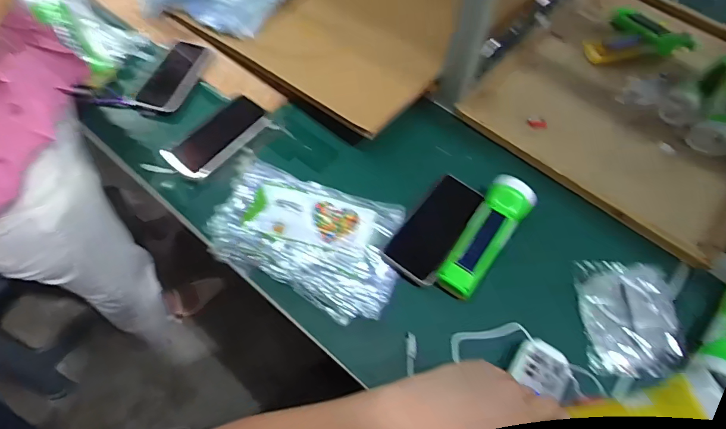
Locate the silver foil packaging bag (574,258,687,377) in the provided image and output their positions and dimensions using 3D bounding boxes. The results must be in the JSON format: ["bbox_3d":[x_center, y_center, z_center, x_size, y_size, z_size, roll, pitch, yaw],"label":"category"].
[{"bbox_3d":[0.318,0.123,0.523,0.106,0.026,0.134,4,60,1],"label":"silver foil packaging bag"}]

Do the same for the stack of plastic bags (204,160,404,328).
[{"bbox_3d":[-0.076,0.028,0.564,0.248,0.014,0.161,17,61,8],"label":"stack of plastic bags"}]

